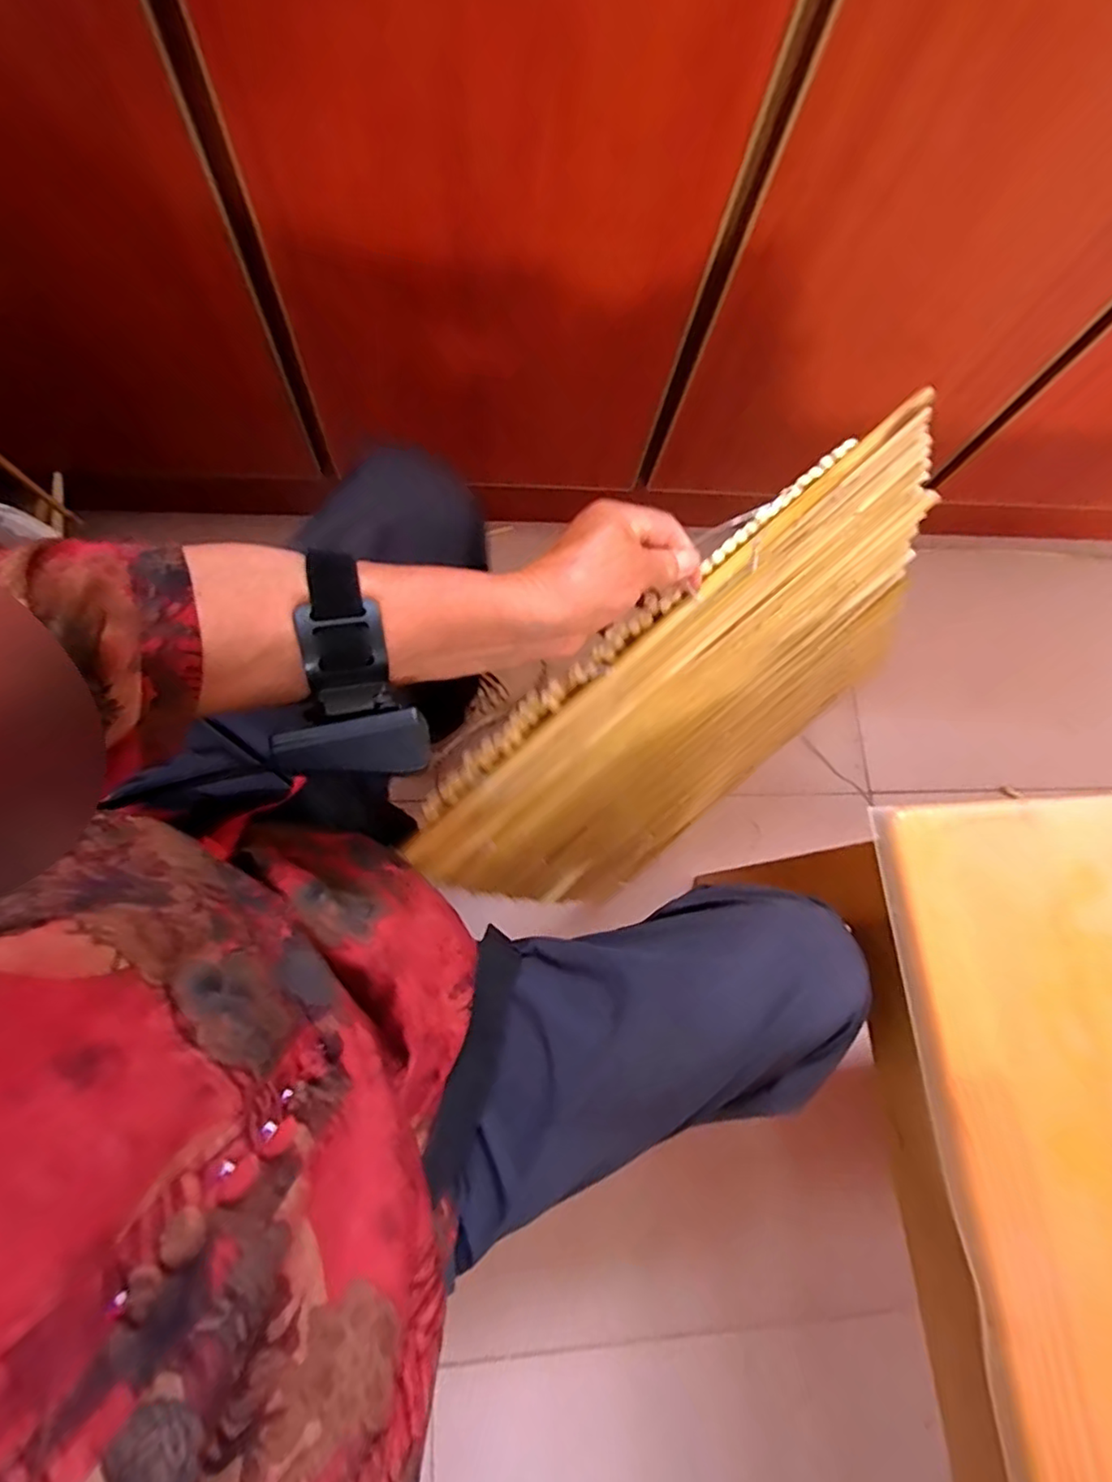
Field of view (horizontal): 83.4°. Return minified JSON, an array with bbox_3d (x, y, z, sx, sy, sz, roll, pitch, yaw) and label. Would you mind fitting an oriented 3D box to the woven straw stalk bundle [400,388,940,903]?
[{"bbox_3d":[0.126,-0.007,0.556,0.435,0.407,0.021,-40,62,5],"label":"woven straw stalk bundle"}]

